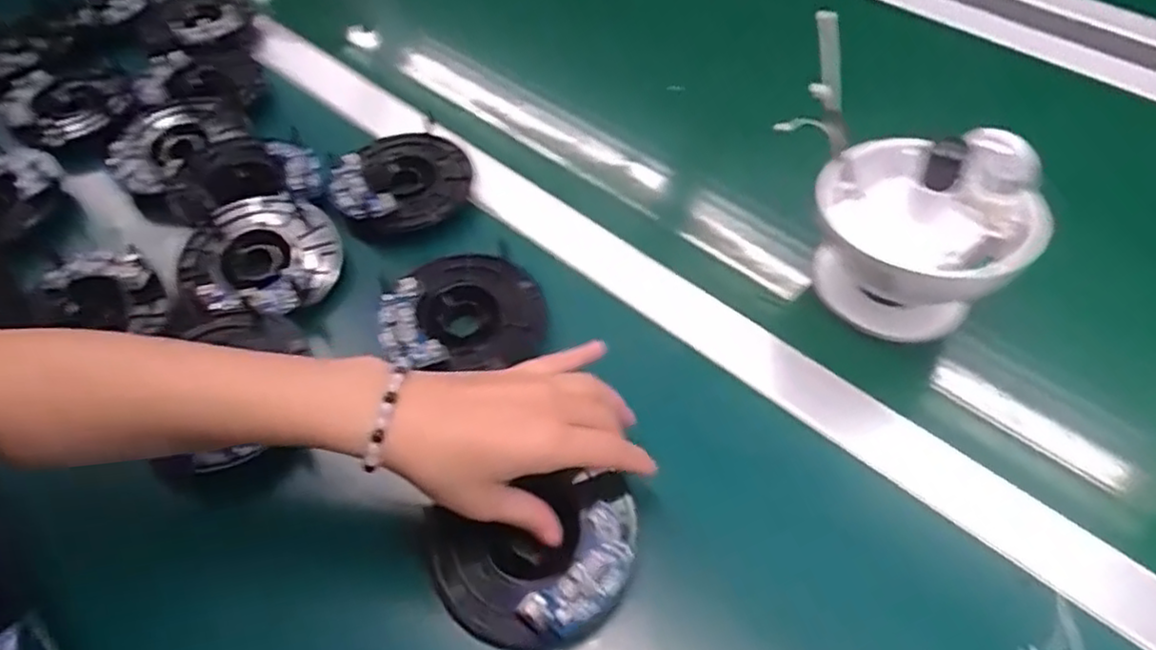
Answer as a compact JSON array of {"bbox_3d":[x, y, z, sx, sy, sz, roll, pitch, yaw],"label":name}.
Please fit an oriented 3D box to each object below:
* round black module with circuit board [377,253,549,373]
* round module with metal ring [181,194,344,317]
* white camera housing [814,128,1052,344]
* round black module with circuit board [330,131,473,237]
[{"bbox_3d":[-0.072,-0.010,0.442,0.099,0.024,0.089,-14,53,-8],"label":"round black module with circuit board"},{"bbox_3d":[-0.209,-0.042,0.466,0.098,0.025,0.097,-1,54,1],"label":"round module with metal ring"},{"bbox_3d":[0.205,-0.054,0.431,0.114,0.116,0.102,7,53,9],"label":"white camera housing"},{"bbox_3d":[-0.129,-0.111,0.513,0.095,0.023,0.100,-1,54,1],"label":"round black module with circuit board"}]

